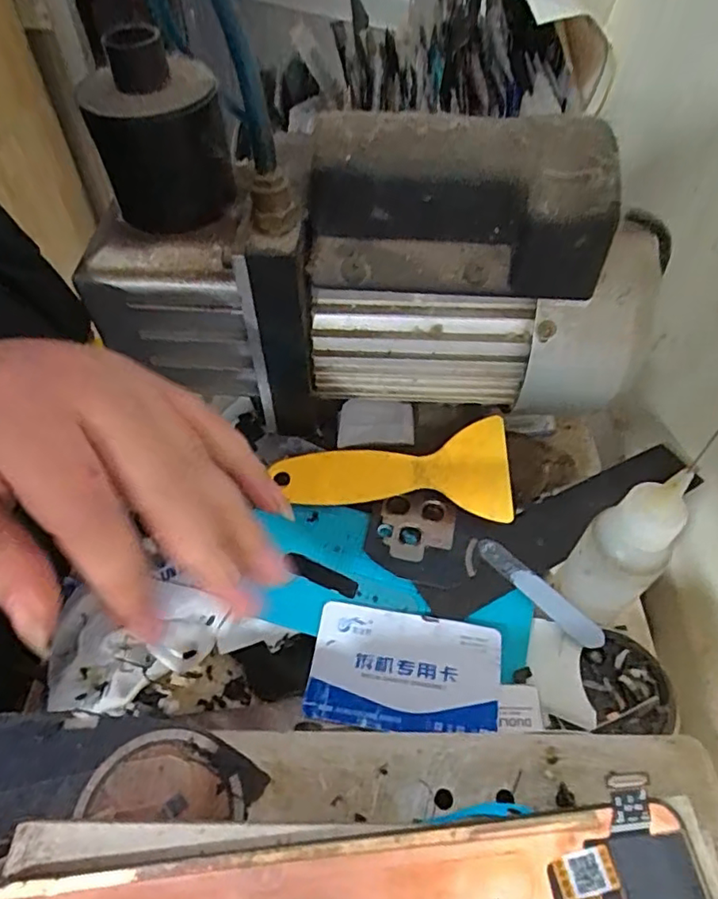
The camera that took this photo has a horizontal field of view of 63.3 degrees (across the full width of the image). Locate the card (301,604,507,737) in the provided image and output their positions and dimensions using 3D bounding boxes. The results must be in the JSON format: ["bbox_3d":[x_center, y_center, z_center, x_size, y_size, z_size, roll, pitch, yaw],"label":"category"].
[{"bbox_3d":[0.020,0.101,0.268,0.085,0.004,0.052,6,57,11],"label":"card"}]

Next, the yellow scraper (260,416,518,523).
[{"bbox_3d":[0.019,0.013,0.318,0.122,0.006,0.055,-3,67,7],"label":"yellow scraper"}]

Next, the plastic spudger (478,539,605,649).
[{"bbox_3d":[0.090,0.072,0.293,0.072,0.004,0.014,37,68,18],"label":"plastic spudger"}]

